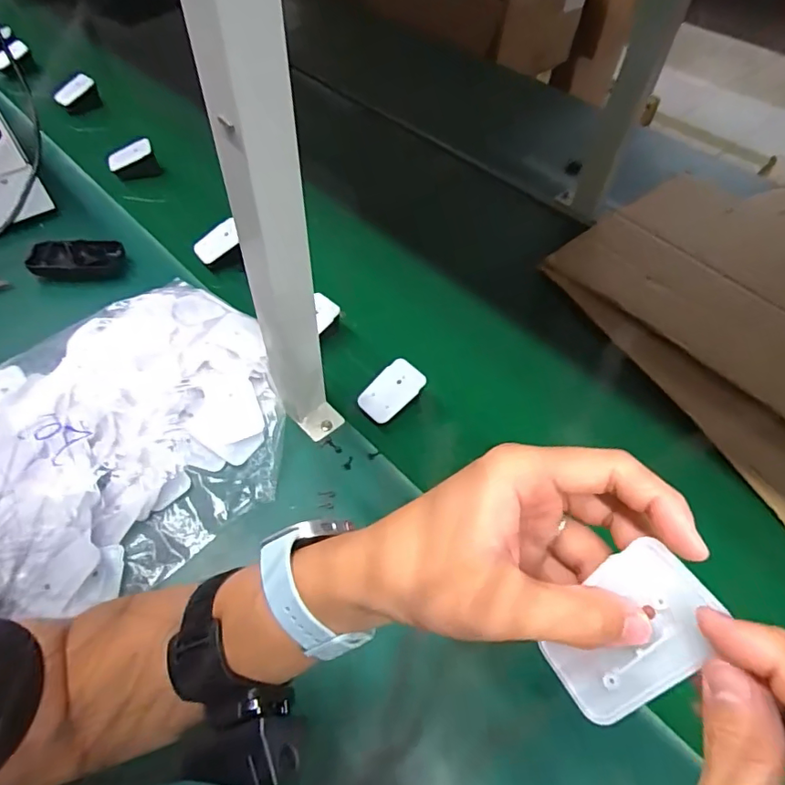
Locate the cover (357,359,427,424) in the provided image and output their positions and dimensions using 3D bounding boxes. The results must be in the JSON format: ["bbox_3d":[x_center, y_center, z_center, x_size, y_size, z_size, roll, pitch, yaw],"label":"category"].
[{"bbox_3d":[-0.001,-0.001,0.529,0.043,0.005,0.068,41,86,12],"label":"cover"}]

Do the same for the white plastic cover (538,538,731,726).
[{"bbox_3d":[0.091,0.094,0.198,0.067,0.004,0.043,-48,59,10],"label":"white plastic cover"}]

